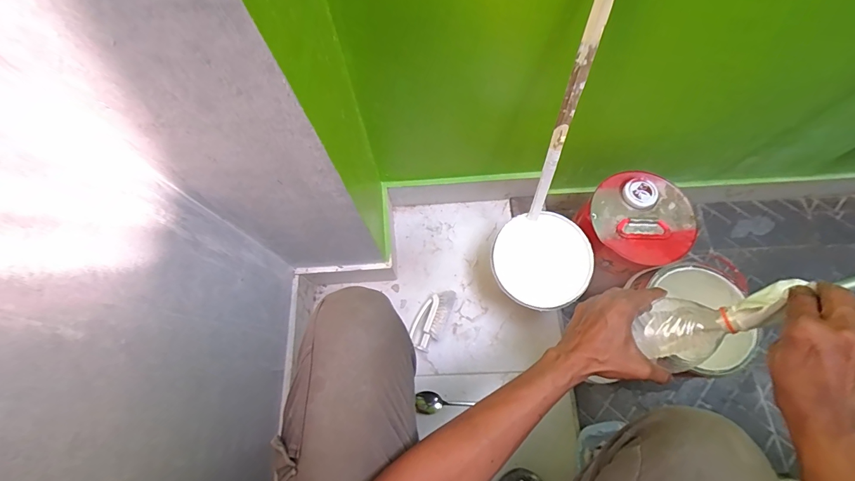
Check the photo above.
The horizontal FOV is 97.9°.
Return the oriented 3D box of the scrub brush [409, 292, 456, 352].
[{"bbox_3d":[0.012,0.151,0.718,0.063,0.043,0.128,29,74,11],"label":"scrub brush"}]

